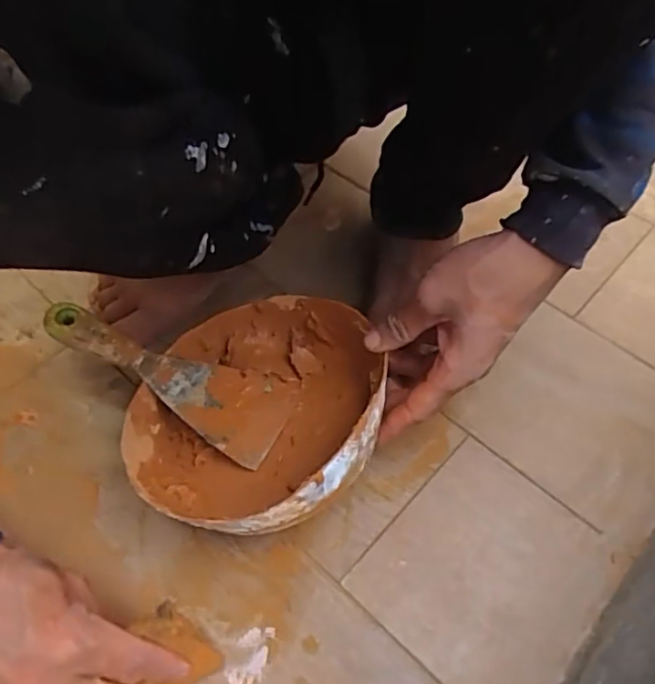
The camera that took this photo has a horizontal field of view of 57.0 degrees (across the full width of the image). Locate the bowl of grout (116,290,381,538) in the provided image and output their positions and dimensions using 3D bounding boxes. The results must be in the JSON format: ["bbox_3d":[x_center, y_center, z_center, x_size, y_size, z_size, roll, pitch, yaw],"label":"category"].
[{"bbox_3d":[-0.044,0.050,0.432,0.182,0.063,0.182,-14,47,15],"label":"bowl of grout"}]

